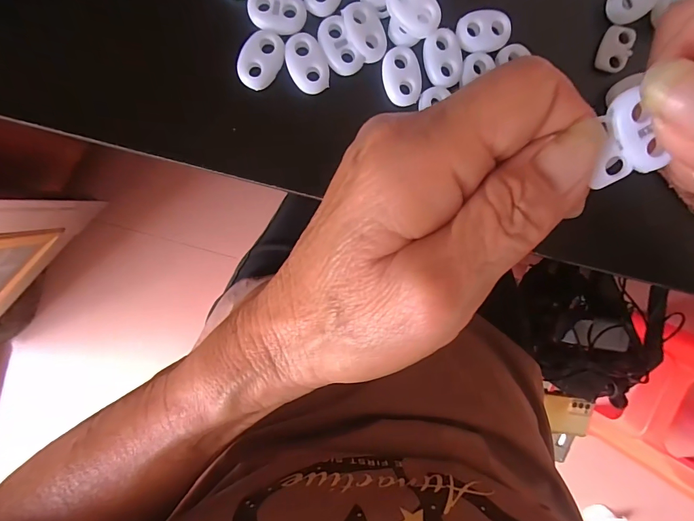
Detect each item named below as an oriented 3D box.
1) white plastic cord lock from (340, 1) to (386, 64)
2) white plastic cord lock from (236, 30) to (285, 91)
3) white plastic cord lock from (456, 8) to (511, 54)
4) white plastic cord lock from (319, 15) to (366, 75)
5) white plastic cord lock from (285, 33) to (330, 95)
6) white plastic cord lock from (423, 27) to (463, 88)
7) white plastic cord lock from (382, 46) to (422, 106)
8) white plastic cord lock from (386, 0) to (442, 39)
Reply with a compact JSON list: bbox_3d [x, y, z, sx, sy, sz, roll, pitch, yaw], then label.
[{"bbox_3d":[0.008,-0.091,0.150,0.014,0.004,0.022,-25,100,0],"label":"white plastic cord lock"},{"bbox_3d":[-0.034,-0.080,0.149,0.015,0.005,0.022,37,94,-9],"label":"white plastic cord lock"},{"bbox_3d":[0.056,-0.094,0.154,0.022,0.004,0.015,-11,99,-3],"label":"white plastic cord lock"},{"bbox_3d":[-0.003,-0.085,0.151,0.012,0.004,0.022,-33,99,1],"label":"white plastic cord lock"},{"bbox_3d":[-0.016,-0.079,0.151,0.015,0.004,0.022,-26,100,0],"label":"white plastic cord lock"},{"bbox_3d":[0.040,-0.082,0.154,0.015,0.006,0.021,-18,99,-2],"label":"white plastic cord lock"},{"bbox_3d":[0.023,-0.075,0.154,0.015,0.004,0.022,-11,99,-3],"label":"white plastic cord lock"},{"bbox_3d":[0.026,-0.096,0.145,0.022,0.006,0.013,35,94,-8],"label":"white plastic cord lock"}]

